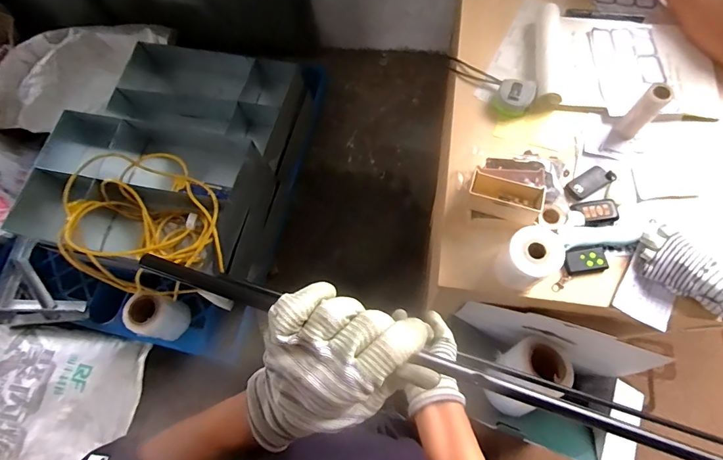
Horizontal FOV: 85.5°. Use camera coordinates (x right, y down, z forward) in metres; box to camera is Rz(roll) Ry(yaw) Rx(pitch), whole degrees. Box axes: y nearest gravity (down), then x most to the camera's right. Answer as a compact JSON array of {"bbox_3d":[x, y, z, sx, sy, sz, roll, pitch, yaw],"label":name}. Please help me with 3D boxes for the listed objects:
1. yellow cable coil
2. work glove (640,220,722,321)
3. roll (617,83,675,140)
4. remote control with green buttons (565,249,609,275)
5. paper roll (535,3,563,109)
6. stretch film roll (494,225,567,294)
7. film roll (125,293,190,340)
[{"bbox_3d":[-0.555,-0.012,1.069,0.435,0.214,0.353,9,70,8],"label":"yellow cable coil"},{"bbox_3d":[0.477,0.063,0.578,0.078,0.047,0.157,-30,70,-6],"label":"work glove"},{"bbox_3d":[0.464,-0.194,0.645,0.040,0.096,0.041,-2,69,5],"label":"roll"},{"bbox_3d":[0.355,0.051,0.622,0.064,0.016,0.038,-6,69,3],"label":"remote control with green buttons"},{"bbox_3d":[0.355,-0.334,0.734,0.051,0.046,0.216,5,70,7],"label":"paper roll"},{"bbox_3d":[0.243,0.046,0.581,0.071,0.103,0.074,-2,69,5],"label":"stretch film roll"},{"bbox_3d":[-0.612,0.262,1.176,0.129,0.159,0.118,-2,69,5],"label":"film roll"}]

